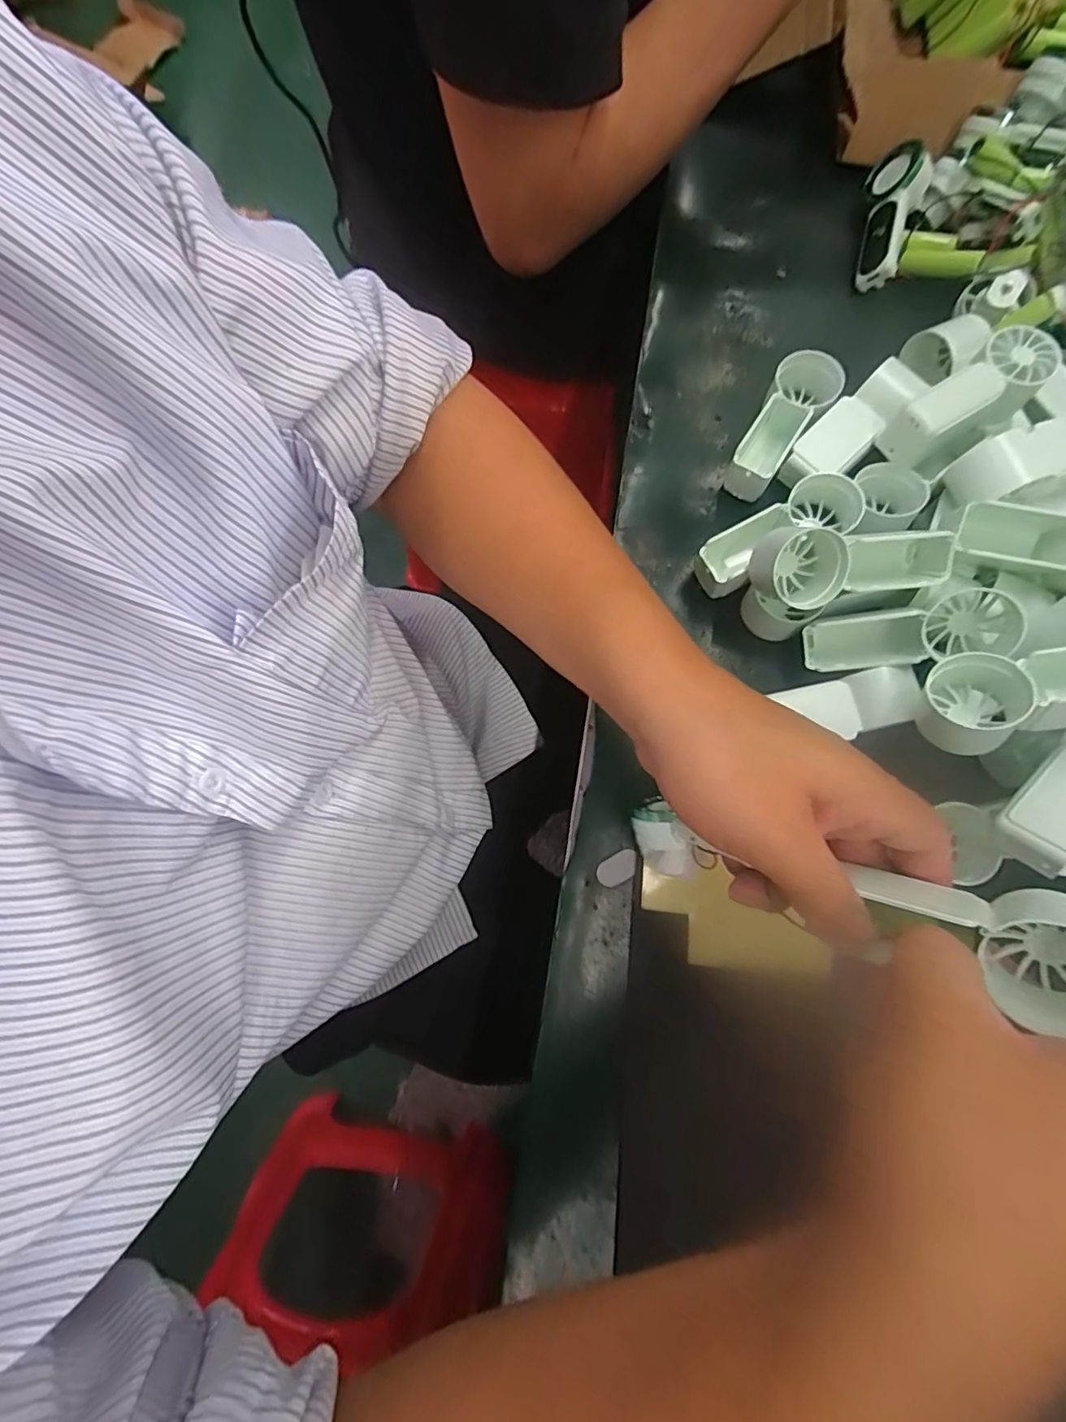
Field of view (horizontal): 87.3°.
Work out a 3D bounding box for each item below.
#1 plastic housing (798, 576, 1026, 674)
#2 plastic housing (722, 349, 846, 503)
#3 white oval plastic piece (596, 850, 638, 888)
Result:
[{"bbox_3d":[0.200,-0.044,0.301,0.099,0.044,0.043,-5,77,18],"label":"plastic housing"},{"bbox_3d":[0.155,-0.175,0.350,0.037,0.033,0.094,29,79,7],"label":"plastic housing"},{"bbox_3d":[0.048,0.088,0.310,0.025,0.004,0.015,-26,79,-5],"label":"white oval plastic piece"}]

